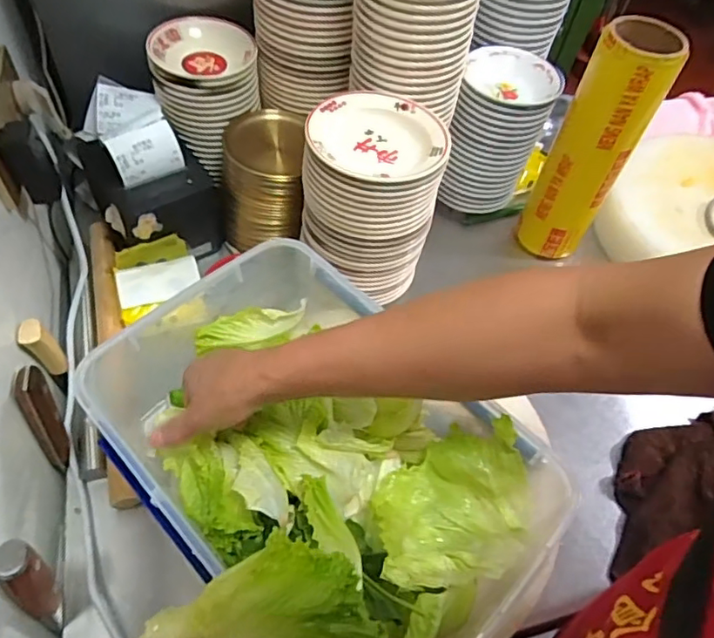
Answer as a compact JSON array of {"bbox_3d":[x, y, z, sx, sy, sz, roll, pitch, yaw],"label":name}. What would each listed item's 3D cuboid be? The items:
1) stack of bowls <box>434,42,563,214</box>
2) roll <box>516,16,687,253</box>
[{"bbox_3d":[0.197,-0.264,0.806,0.123,0.184,0.125,15,55,6],"label":"stack of bowls"},{"bbox_3d":[0.296,-0.212,0.721,0.092,0.300,0.085,21,55,10],"label":"roll"}]

